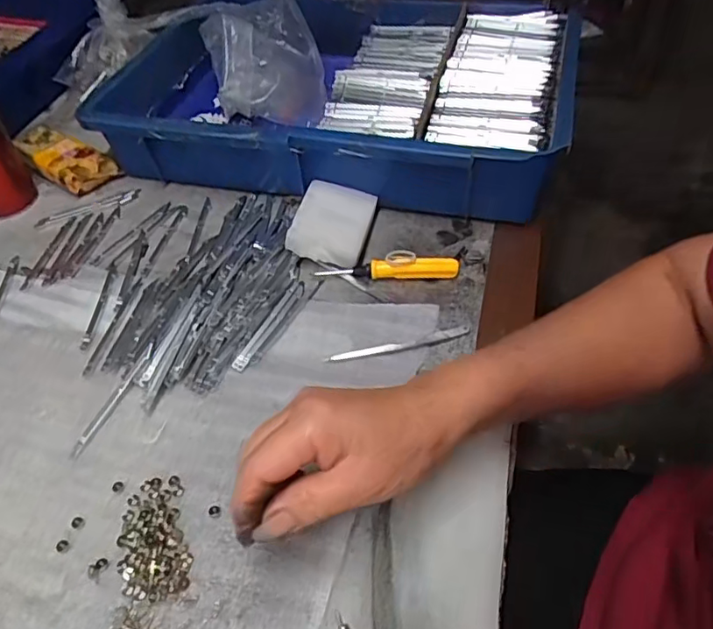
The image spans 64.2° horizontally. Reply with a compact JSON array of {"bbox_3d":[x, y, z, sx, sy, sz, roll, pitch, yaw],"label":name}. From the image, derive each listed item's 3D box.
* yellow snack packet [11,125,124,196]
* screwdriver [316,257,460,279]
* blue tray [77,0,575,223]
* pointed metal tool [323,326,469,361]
[{"bbox_3d":[-0.295,-0.153,0.572,0.105,0.034,0.050,24,54,22],"label":"yellow snack packet"},{"bbox_3d":[0.024,-0.037,0.452,0.112,0.016,0.014,1,49,4],"label":"screwdriver"},{"bbox_3d":[-0.025,-0.223,0.581,0.438,0.097,0.270,10,50,11],"label":"blue tray"},{"bbox_3d":[0.031,0.022,0.410,0.106,0.004,0.009,-11,49,-7],"label":"pointed metal tool"}]

